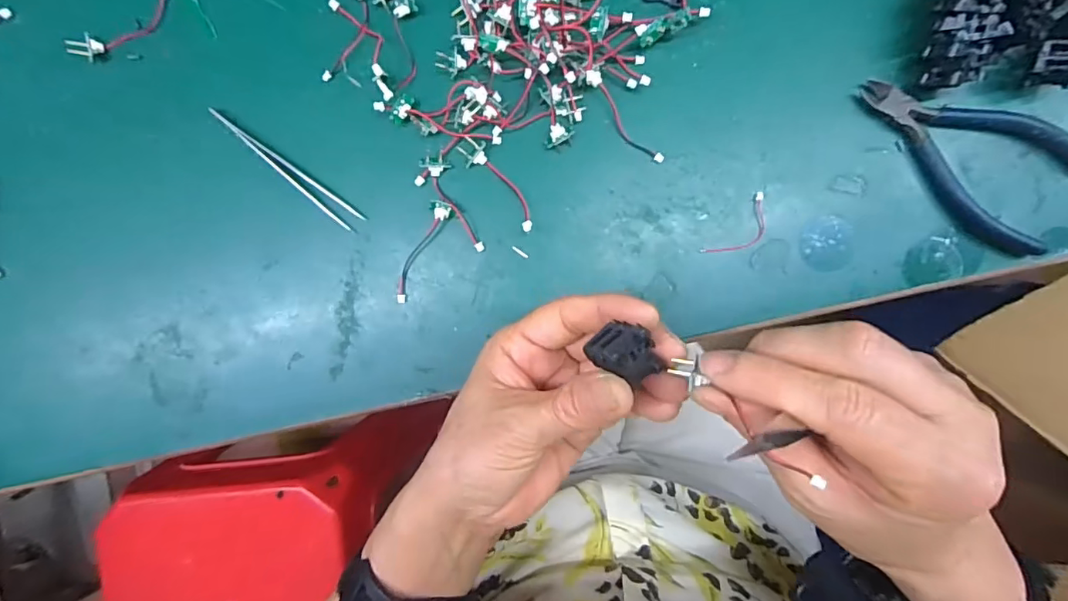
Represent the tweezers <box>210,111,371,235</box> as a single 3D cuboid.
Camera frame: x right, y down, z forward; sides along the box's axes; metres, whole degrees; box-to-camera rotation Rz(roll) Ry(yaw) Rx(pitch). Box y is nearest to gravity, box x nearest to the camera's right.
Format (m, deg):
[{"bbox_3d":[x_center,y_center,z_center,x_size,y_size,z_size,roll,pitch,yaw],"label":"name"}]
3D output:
[{"bbox_3d":[-0.140,-0.072,0.291,0.100,0.006,0.011,36,94,1],"label":"tweezers"}]

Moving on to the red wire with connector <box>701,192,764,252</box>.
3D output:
[{"bbox_3d":[0.112,-0.036,0.281,0.019,0.004,0.044,43,94,1],"label":"red wire with connector"}]

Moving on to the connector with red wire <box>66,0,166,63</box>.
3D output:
[{"bbox_3d":[-0.229,-0.152,0.291,0.062,0.010,0.015,-31,90,4],"label":"connector with red wire"}]

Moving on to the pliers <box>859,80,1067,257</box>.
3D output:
[{"bbox_3d":[0.220,-0.072,0.270,0.116,0.013,0.059,27,94,2],"label":"pliers"}]

